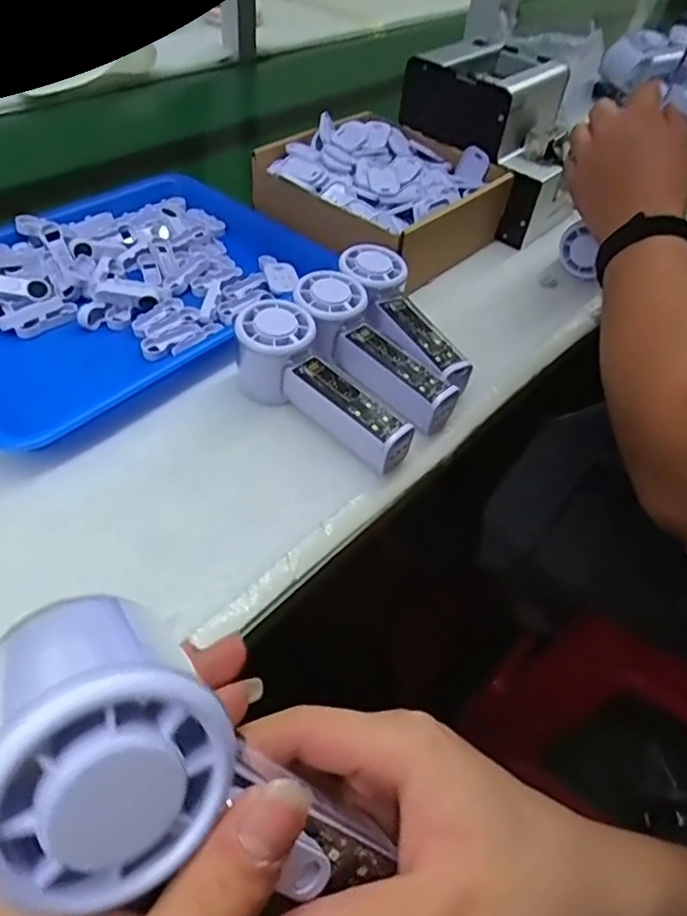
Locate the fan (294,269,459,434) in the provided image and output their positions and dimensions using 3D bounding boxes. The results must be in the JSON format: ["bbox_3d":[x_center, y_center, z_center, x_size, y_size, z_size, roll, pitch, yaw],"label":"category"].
[{"bbox_3d":[0.020,-0.084,0.464,0.055,0.046,0.158,-33,73,-30],"label":"fan"}]

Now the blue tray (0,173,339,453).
[{"bbox_3d":[-0.198,-0.146,0.526,0.247,0.042,0.346,32,53,20],"label":"blue tray"}]

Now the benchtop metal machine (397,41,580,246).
[{"bbox_3d":[0.176,-0.361,0.672,0.193,0.128,0.146,38,55,24],"label":"benchtop metal machine"}]

